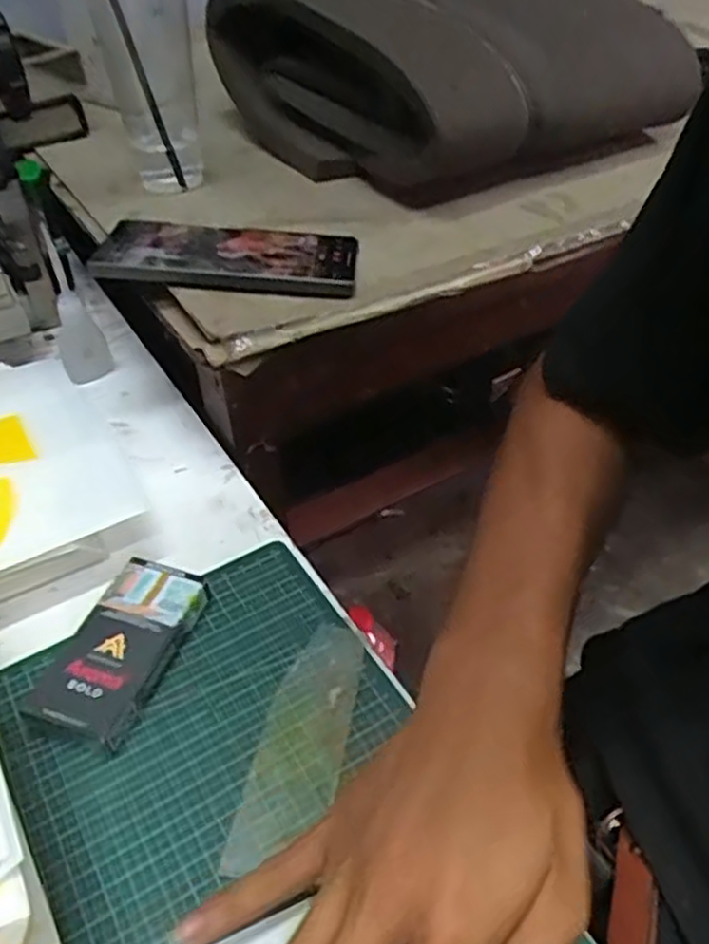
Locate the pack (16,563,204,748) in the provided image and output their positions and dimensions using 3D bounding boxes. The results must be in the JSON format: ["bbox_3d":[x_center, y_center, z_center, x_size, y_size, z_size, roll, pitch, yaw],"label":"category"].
[{"bbox_3d":[-0.117,0.086,0.375,0.055,0.020,0.091,14,45,17],"label":"pack"}]

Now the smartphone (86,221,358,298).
[{"bbox_3d":[-0.079,-0.139,0.481,0.159,0.009,0.076,5,41,4],"label":"smartphone"}]

